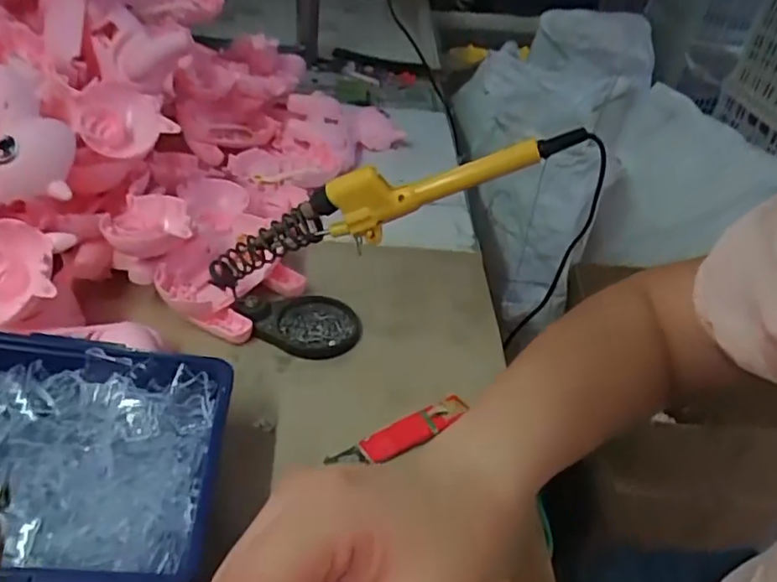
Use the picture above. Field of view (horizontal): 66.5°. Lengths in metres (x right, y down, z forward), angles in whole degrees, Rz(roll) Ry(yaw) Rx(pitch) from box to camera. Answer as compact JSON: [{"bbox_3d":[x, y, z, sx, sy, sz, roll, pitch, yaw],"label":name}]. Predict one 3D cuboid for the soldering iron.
[{"bbox_3d":[-0.011,-0.061,0.407,0.275,0.054,0.026,-18,35,13],"label":"soldering iron"}]

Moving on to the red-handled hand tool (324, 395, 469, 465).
[{"bbox_3d":[0.008,0.095,0.397,0.100,0.013,0.019,-16,43,-27],"label":"red-handled hand tool"}]

